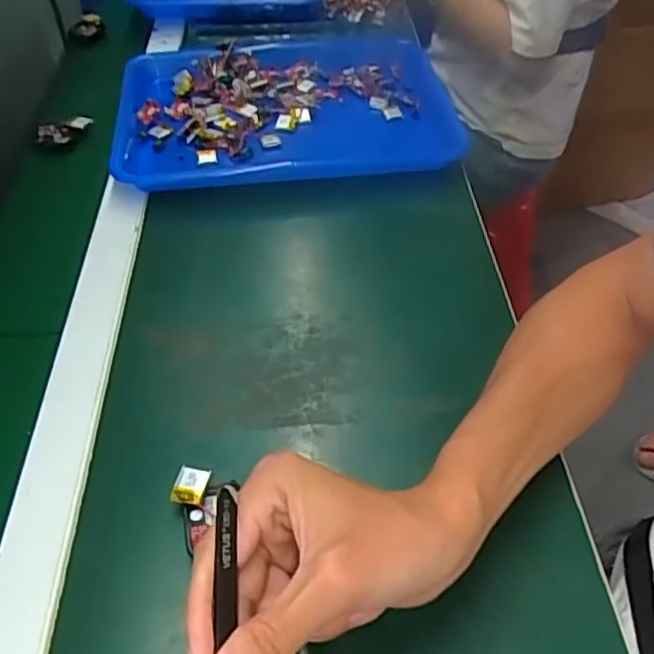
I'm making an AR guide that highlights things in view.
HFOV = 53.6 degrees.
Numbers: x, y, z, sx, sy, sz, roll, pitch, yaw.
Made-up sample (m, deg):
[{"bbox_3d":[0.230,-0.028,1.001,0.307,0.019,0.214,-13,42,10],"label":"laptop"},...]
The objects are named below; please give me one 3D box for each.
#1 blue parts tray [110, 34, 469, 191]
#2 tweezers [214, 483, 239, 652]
[{"bbox_3d":[-0.045,-0.232,0.700,0.357,0.042,0.272,-5,47,-3],"label":"blue parts tray"},{"bbox_3d":[-0.041,0.117,0.261,0.007,0.009,0.106,-2,69,-1],"label":"tweezers"}]

